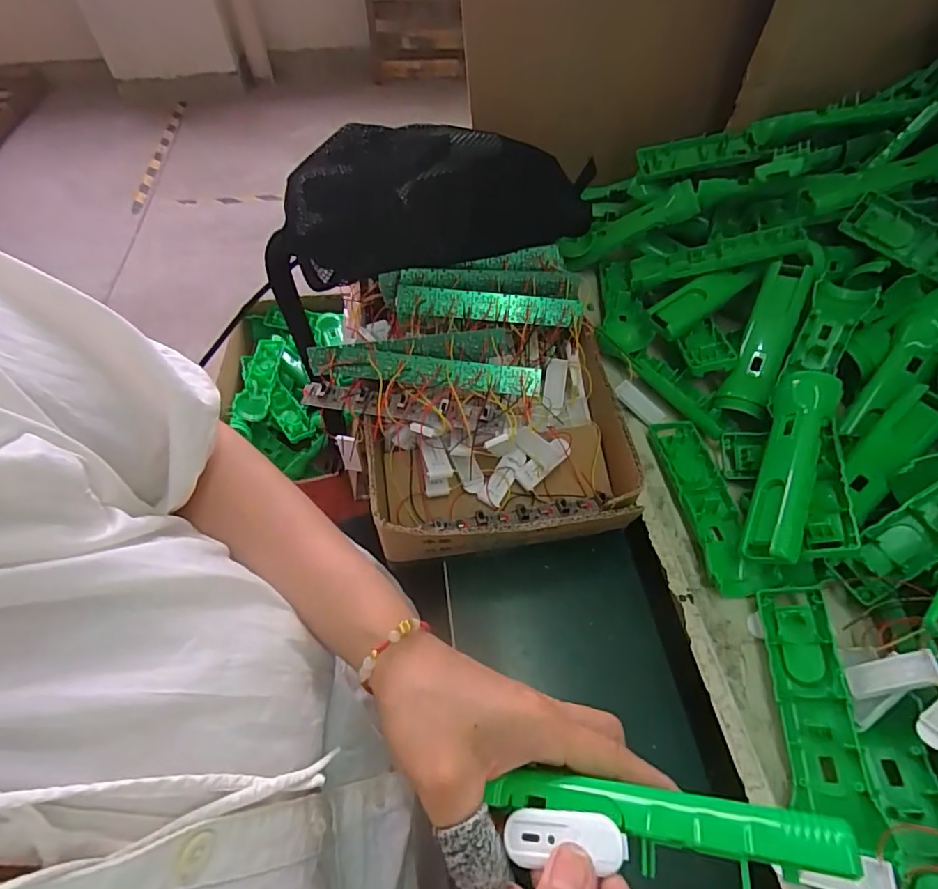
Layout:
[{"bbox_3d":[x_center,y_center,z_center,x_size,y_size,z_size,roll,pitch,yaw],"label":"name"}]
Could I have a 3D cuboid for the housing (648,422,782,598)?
[{"bbox_3d":[0.200,0.047,0.449,0.044,0.023,0.163,-6,54,-3],"label":"housing"}]

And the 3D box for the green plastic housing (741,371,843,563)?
[{"bbox_3d":[0.252,0.014,0.412,0.038,0.035,0.162,19,71,15],"label":"green plastic housing"}]

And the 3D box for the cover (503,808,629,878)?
[{"bbox_3d":[0.037,0.157,0.211,0.049,0.004,0.019,-14,50,23],"label":"cover"}]

